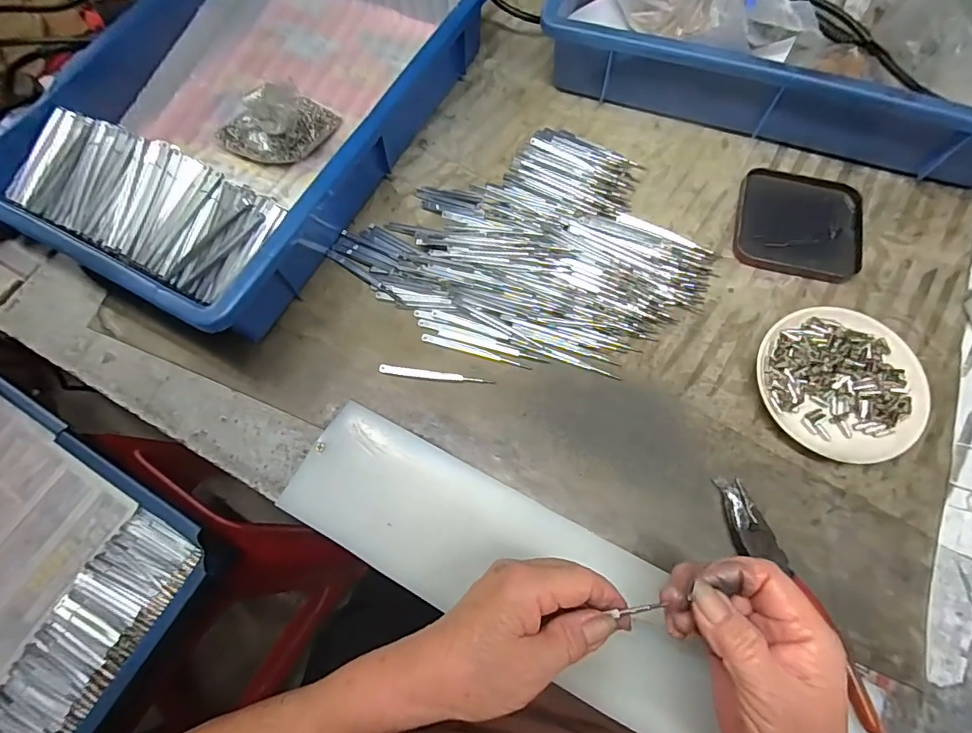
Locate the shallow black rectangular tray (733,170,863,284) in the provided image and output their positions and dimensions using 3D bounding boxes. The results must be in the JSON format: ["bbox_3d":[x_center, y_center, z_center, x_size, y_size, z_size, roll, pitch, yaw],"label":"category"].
[{"bbox_3d":[0.281,-0.129,0.426,0.102,0.010,0.103,14,71,7],"label":"shallow black rectangular tray"}]

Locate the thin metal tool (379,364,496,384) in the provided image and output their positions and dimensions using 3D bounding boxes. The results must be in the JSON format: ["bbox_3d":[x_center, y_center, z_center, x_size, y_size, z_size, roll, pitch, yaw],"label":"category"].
[{"bbox_3d":[-0.040,0.006,0.384,0.091,0.006,0.008,5,70,4],"label":"thin metal tool"}]

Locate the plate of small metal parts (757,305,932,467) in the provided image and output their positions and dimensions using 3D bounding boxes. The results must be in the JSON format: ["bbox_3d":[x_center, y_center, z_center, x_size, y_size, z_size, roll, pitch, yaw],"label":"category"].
[{"bbox_3d":[0.271,0.013,0.367,0.112,0.021,0.120,-1,70,2],"label":"plate of small metal parts"}]

